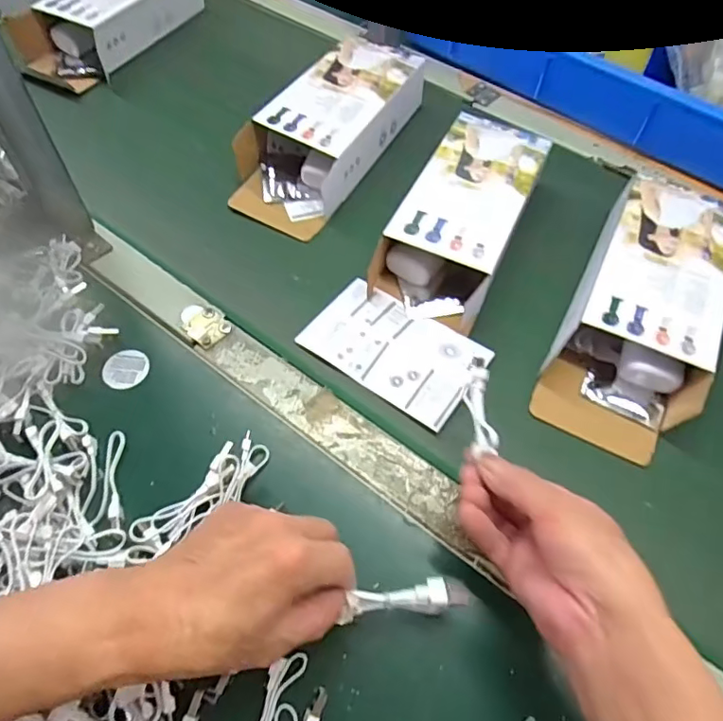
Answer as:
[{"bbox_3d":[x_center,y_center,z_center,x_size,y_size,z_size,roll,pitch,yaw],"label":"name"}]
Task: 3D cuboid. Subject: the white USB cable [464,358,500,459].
[{"bbox_3d":[0.077,0.030,0.350,0.016,0.012,0.061,-4,70,2],"label":"white USB cable"}]

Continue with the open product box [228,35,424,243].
[{"bbox_3d":[-0.023,-0.250,0.559,0.116,0.071,0.226,26,61,20],"label":"open product box"}]

